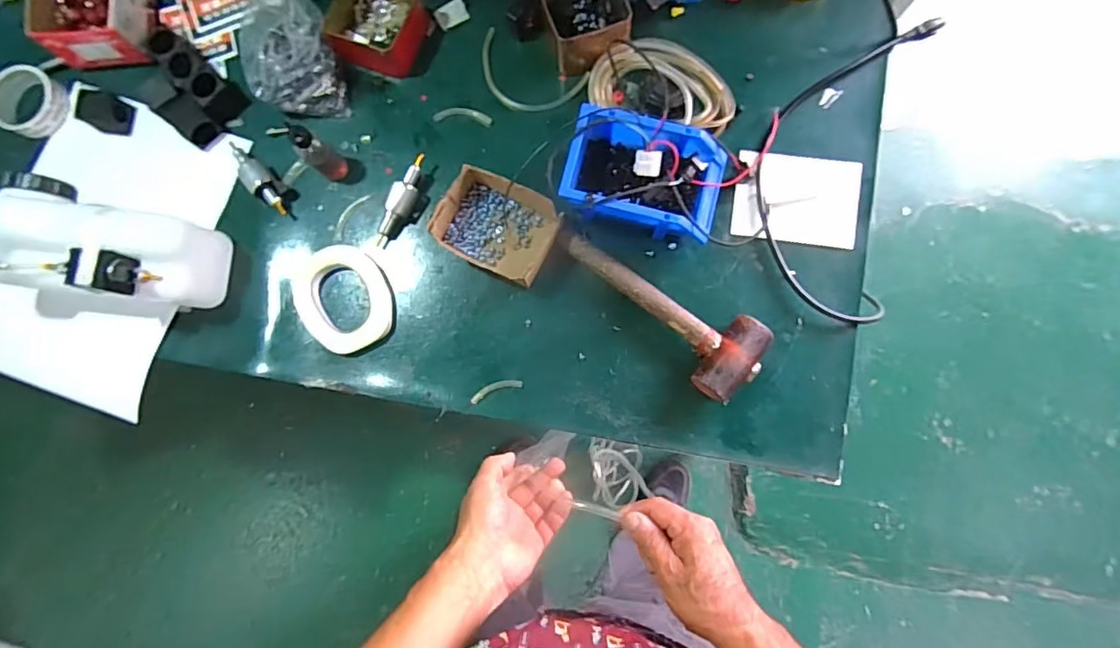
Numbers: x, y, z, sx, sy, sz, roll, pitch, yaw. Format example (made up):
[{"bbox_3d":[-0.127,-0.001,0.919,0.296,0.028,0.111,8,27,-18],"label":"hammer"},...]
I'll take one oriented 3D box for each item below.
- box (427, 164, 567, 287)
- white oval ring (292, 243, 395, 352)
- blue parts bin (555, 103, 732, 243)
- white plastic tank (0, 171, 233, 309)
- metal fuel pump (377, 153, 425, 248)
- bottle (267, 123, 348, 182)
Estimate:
[{"bbox_3d":[-0.075,-0.119,0.666,0.140,0.050,0.111,26,85,5],"label":"box"},{"bbox_3d":[-0.269,-0.033,0.682,0.108,0.019,0.134,-27,83,-1],"label":"white oval ring"},{"bbox_3d":[0.096,-0.170,0.647,0.188,0.072,0.122,15,84,4],"label":"blue parts bin"},{"bbox_3d":[-0.543,-0.094,0.643,0.261,0.115,0.135,8,83,-4],"label":"white plastic tank"},{"bbox_3d":[-0.197,-0.152,0.683,0.026,0.024,0.122,28,97,5],"label":"metal fuel pump"},{"bbox_3d":[-0.297,-0.208,0.663,0.037,0.104,0.032,42,86,6],"label":"bottle"}]

